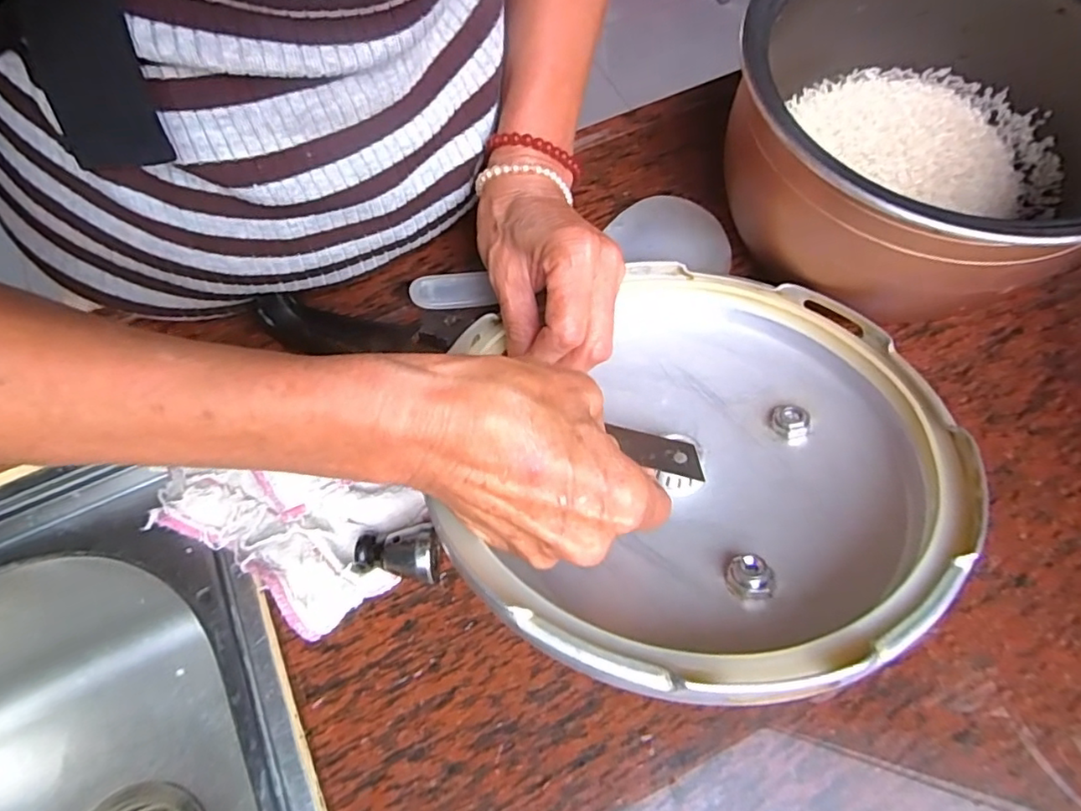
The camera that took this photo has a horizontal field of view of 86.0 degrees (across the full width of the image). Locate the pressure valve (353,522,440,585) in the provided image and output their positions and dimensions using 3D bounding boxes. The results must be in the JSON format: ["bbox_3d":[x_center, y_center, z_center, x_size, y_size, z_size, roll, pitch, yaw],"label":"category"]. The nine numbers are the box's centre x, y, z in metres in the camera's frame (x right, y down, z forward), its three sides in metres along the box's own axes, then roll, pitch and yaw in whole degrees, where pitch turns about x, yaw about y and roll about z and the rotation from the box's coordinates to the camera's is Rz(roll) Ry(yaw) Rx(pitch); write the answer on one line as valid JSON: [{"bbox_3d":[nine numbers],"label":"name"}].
[{"bbox_3d":[-0.065,0.069,0.276,0.041,0.027,0.024,9,68,6],"label":"pressure valve"}]

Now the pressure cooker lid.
[{"bbox_3d":[0.064,0.020,0.260,0.217,0.043,0.210,-1,44,1],"label":"pressure cooker lid"}]

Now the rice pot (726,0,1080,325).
[{"bbox_3d":[0.194,-0.135,0.308,0.183,0.111,0.186,-1,68,2],"label":"rice pot"}]

